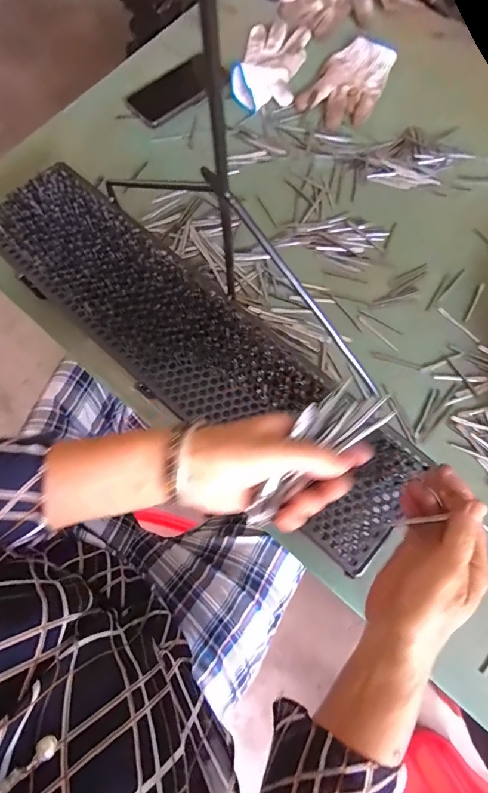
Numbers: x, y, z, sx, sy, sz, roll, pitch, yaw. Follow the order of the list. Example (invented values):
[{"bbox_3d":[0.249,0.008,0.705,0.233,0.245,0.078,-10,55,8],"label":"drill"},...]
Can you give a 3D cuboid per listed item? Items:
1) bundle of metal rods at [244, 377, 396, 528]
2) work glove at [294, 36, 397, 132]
[{"bbox_3d":[0.050,0.039,0.280,0.134,0.031,0.043,-41,78,-13],"label":"bundle of metal rods"},{"bbox_3d":[0.171,-0.501,0.614,0.108,0.016,0.169,35,79,10],"label":"work glove"}]

